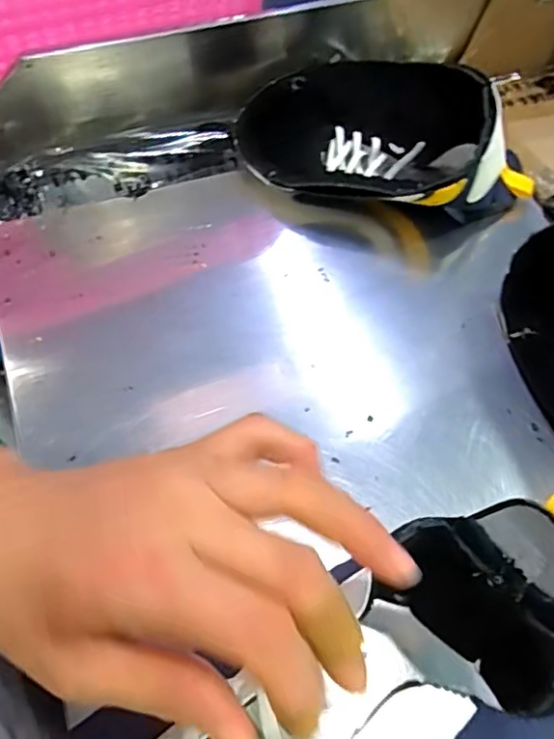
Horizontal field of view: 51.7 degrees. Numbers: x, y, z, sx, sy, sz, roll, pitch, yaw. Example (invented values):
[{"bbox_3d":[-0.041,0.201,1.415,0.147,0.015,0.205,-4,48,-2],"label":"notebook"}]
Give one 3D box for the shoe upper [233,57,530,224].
[{"bbox_3d":[0.100,-0.214,0.530,0.263,0.084,0.144,10,57,4],"label":"shoe upper"}]

